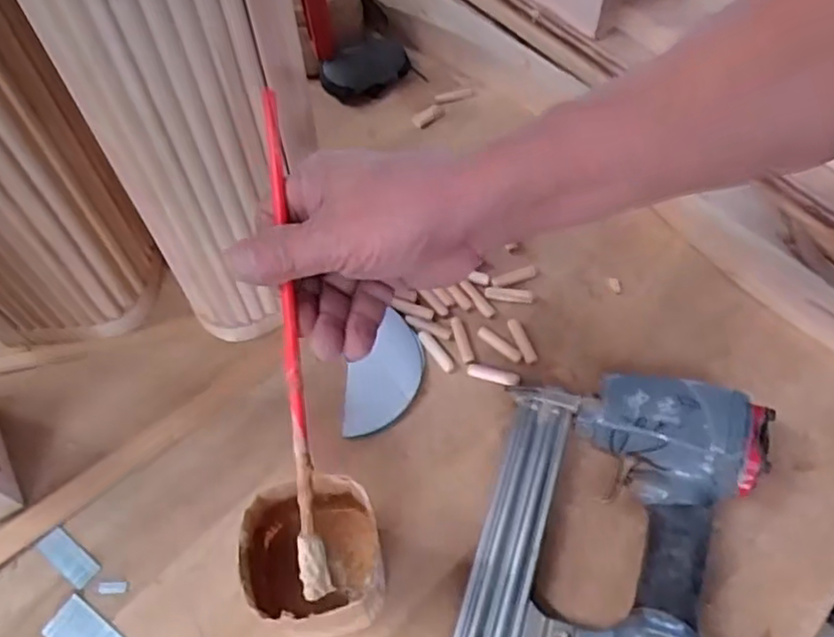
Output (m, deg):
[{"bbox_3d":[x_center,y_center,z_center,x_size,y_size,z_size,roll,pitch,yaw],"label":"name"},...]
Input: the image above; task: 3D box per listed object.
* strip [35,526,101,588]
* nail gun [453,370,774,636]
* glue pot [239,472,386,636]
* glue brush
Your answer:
[{"bbox_3d":[-0.240,0.163,0.465,0.048,0.004,0.019,33,63,18],"label":"strip"},{"bbox_3d":[0.124,0.138,0.431,0.161,0.067,0.213,14,59,8],"label":"nail gun"},{"bbox_3d":[-0.062,0.145,0.418,0.076,0.089,0.081,0,58,0],"label":"glue pot"},{"bbox_3d":[-0.061,0.013,0.338,0.014,0.014,0.248,-6,88,-4],"label":"glue brush"}]

